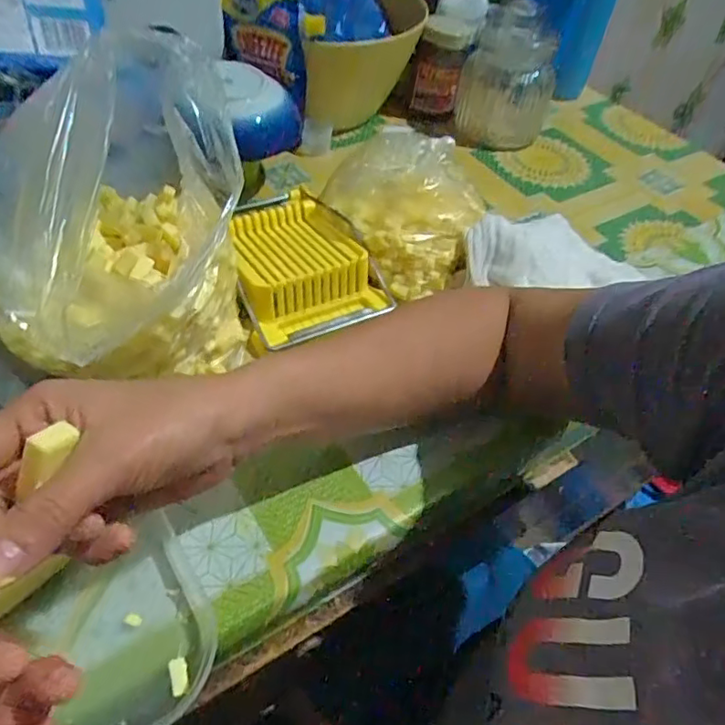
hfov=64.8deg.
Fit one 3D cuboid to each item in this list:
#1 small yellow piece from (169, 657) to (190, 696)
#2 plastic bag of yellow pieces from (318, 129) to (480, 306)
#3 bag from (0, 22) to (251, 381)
[{"bbox_3d":[-0.094,0.161,0.294,0.009,0.004,0.017,-12,63,-15],"label":"small yellow piece"},{"bbox_3d":[0.041,-0.145,0.518,0.143,0.077,0.159,-1,49,-6],"label":"plastic bag of yellow pieces"},{"bbox_3d":[-0.151,-0.074,0.363,0.157,0.175,0.160,38,56,25],"label":"bag"}]

